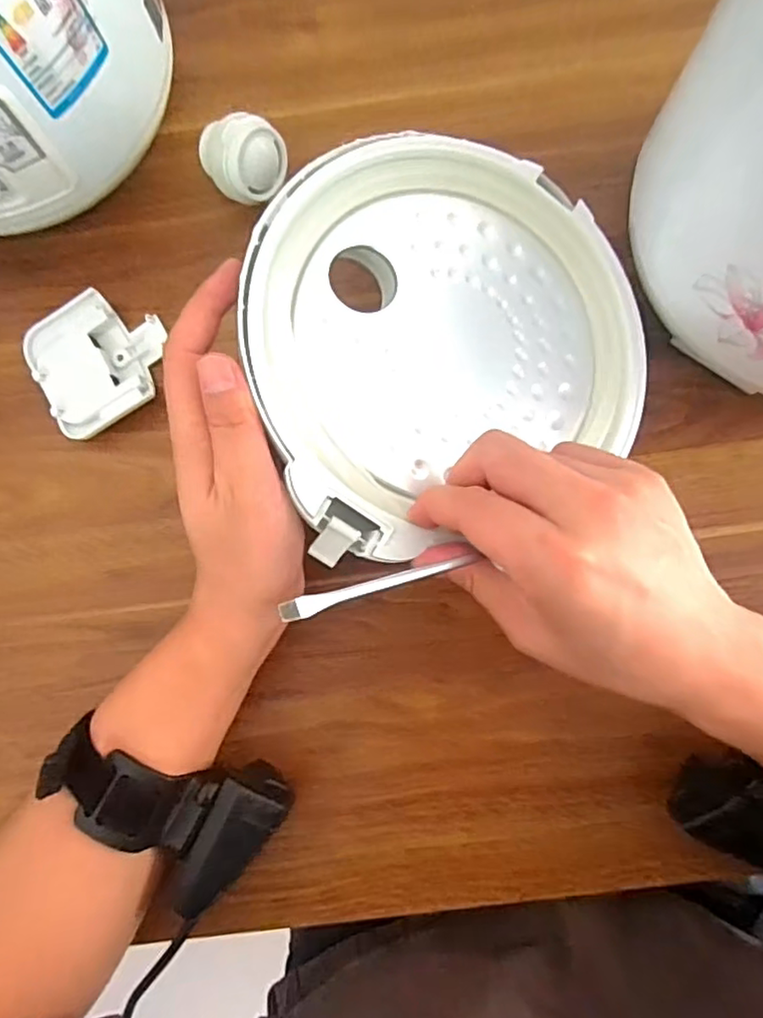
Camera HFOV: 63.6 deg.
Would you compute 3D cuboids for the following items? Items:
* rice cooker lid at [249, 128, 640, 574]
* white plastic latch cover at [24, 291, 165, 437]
[{"bbox_3d":[0.027,-0.089,0.317,0.194,0.048,0.194,-26,90,-18],"label":"rice cooker lid"},{"bbox_3d":[-0.164,-0.087,0.357,0.075,0.011,0.071,-33,83,-2],"label":"white plastic latch cover"}]

